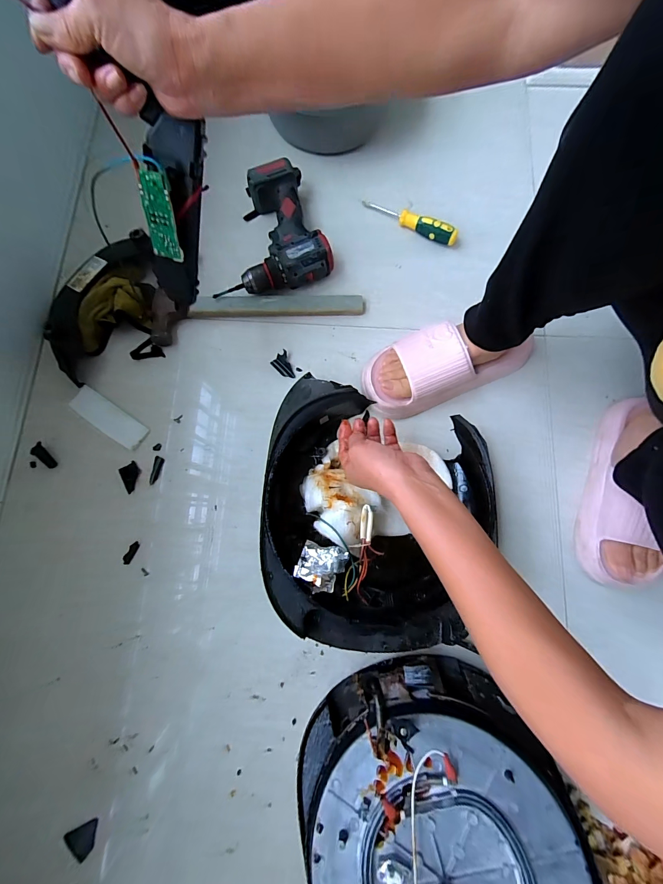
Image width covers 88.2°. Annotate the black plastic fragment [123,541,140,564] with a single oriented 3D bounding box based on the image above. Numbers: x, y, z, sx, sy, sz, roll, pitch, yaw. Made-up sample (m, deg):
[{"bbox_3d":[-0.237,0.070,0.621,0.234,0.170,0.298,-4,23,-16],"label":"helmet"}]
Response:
[{"bbox_3d":[-0.285,0.157,0.485,0.012,0.004,0.032,26,79,5],"label":"black plastic fragment"}]

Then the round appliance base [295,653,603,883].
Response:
[{"bbox_3d":[0.108,0.418,0.373,0.273,0.124,0.294,0,78,0],"label":"round appliance base"}]

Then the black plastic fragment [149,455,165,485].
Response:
[{"bbox_3d":[-0.259,0.041,0.506,0.014,0.004,0.041,7,78,2],"label":"black plastic fragment"}]

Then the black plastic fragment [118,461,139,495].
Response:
[{"bbox_3d":[-0.298,0.050,0.499,0.018,0.019,0.046,3,78,1],"label":"black plastic fragment"}]

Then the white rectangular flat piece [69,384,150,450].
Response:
[{"bbox_3d":[-0.338,-0.036,0.520,0.125,0.006,0.040,34,80,7],"label":"white rectangular flat piece"}]

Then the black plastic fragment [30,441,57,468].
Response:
[{"bbox_3d":[-0.426,0.023,0.505,0.019,0.009,0.043,-39,96,-7],"label":"black plastic fragment"}]

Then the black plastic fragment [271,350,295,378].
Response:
[{"bbox_3d":[-0.078,-0.119,0.537,0.028,0.008,0.045,-19,79,-4],"label":"black plastic fragment"}]

